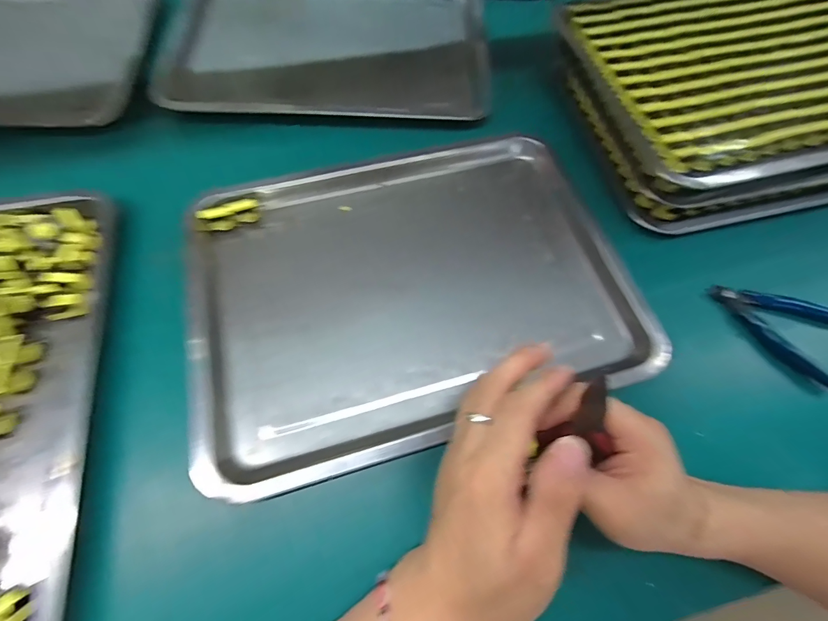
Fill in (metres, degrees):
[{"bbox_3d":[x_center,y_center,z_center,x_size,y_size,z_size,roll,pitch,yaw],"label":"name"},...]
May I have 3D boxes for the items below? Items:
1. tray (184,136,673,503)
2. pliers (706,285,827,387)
[{"bbox_3d":[-0.008,-0.034,0.341,0.381,0.029,0.296,-15,70,-8],"label":"tray"},{"bbox_3d":[0.334,0.014,0.329,0.113,0.018,0.077,27,70,9],"label":"pliers"}]

